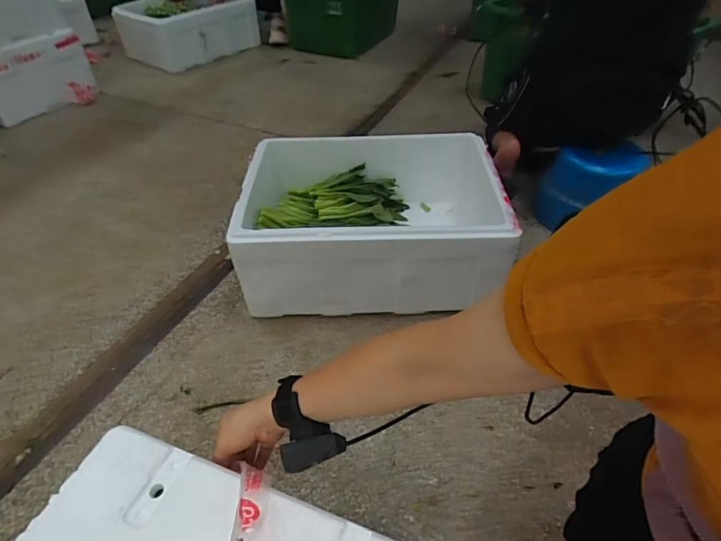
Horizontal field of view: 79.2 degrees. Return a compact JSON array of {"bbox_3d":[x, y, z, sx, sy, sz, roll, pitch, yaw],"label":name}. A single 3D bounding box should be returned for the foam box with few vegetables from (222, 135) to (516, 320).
[{"bbox_3d":[0.029,-0.112,1.042,0.602,0.258,0.416,2,44,2],"label":"foam box with few vegetables"}]

